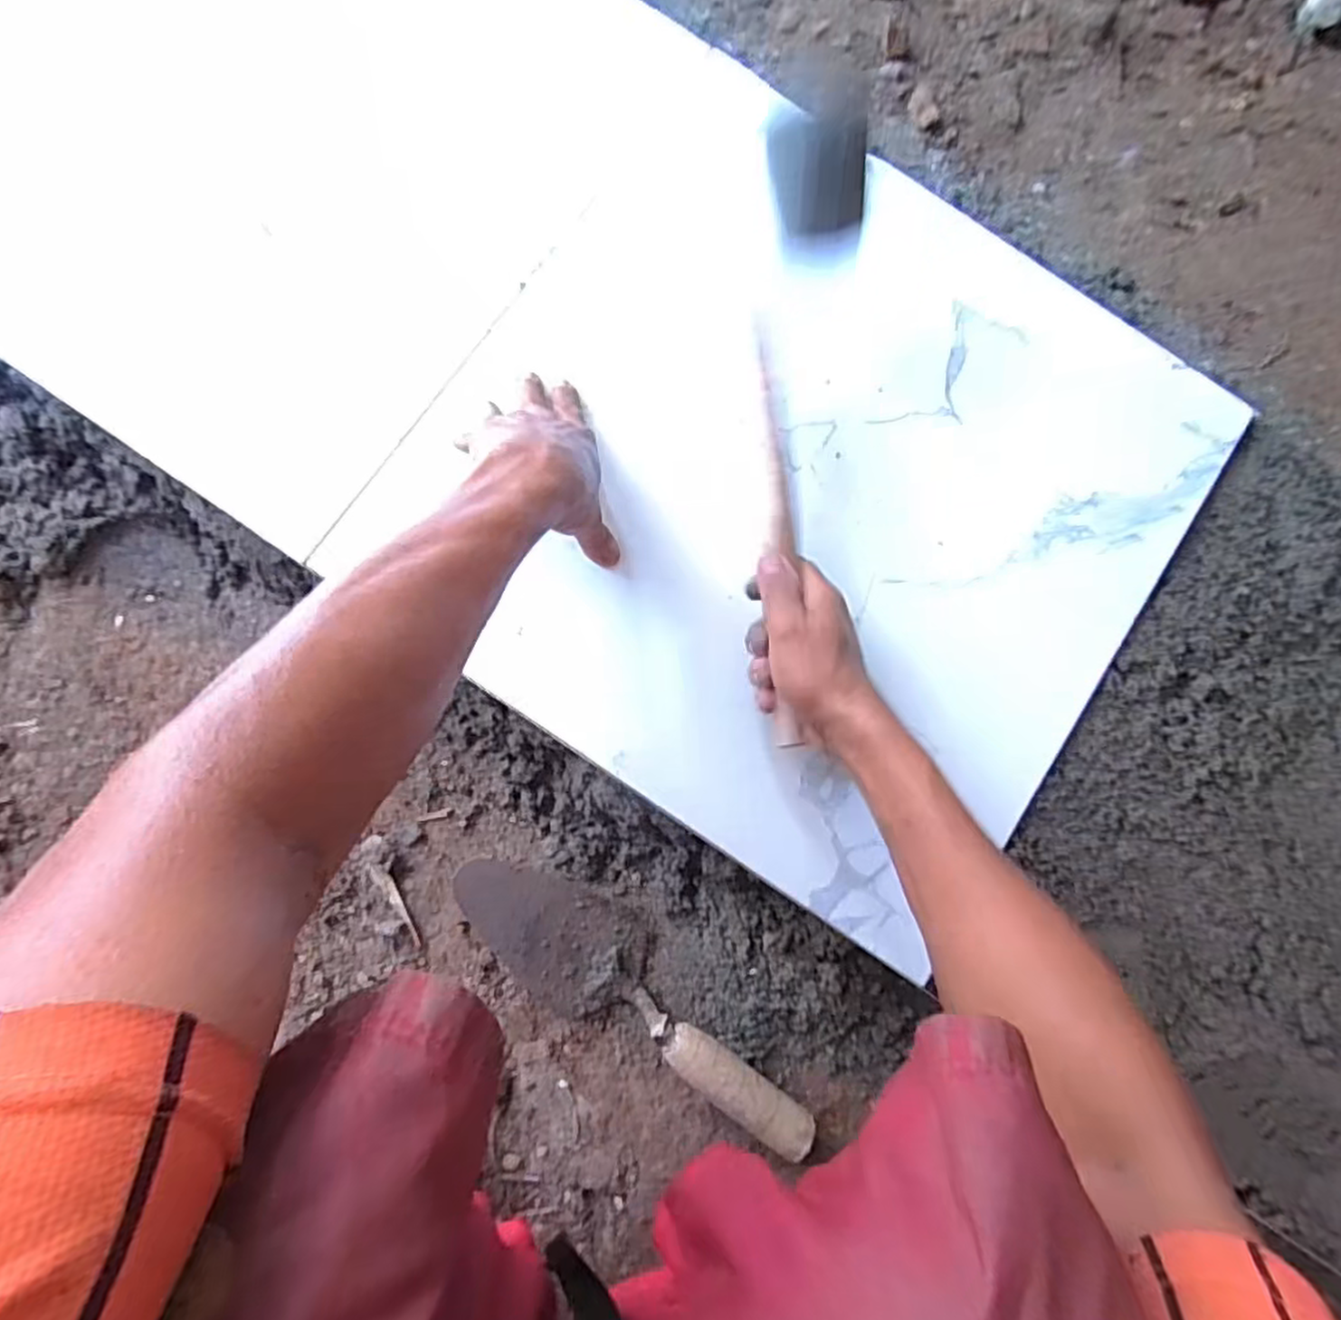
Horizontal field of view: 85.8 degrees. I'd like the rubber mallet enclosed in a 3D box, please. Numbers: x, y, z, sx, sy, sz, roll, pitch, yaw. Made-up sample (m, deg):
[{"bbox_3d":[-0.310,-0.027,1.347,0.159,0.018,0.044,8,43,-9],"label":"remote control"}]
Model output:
[{"bbox_3d":[0.082,-0.138,0.451,0.060,0.083,0.370,1,101,-5],"label":"rubber mallet"}]

